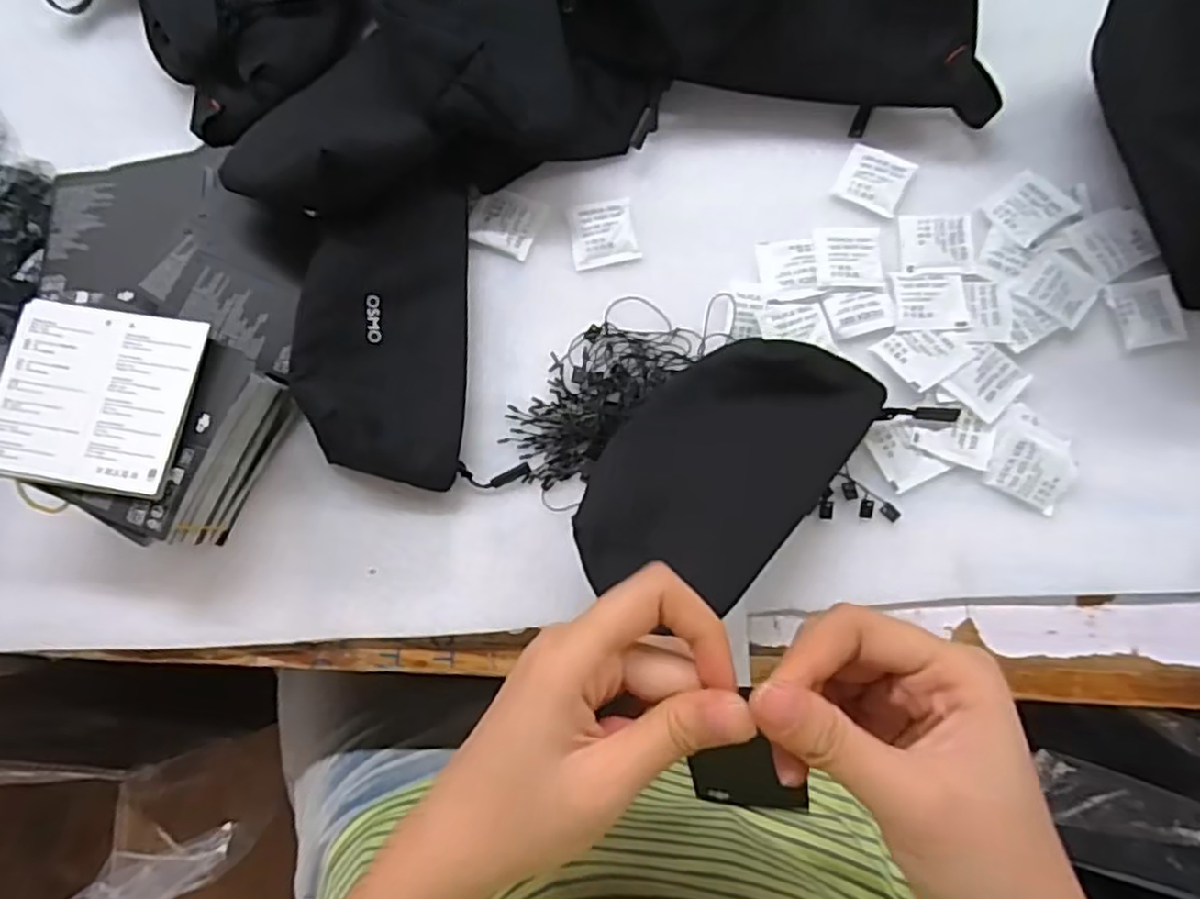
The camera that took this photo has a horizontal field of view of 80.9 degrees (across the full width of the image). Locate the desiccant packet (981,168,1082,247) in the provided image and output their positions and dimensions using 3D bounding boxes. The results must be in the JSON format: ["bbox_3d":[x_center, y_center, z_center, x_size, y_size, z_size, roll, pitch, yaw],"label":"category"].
[{"bbox_3d":[0.252,-0.141,0.412,0.038,0.007,0.037,-41,83,-2],"label":"desiccant packet"}]

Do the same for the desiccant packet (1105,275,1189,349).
[{"bbox_3d":[0.311,-0.078,0.400,0.037,0.009,0.039,-11,83,2],"label":"desiccant packet"}]

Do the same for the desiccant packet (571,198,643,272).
[{"bbox_3d":[0.003,-0.133,0.430,0.039,0.004,0.042,-10,83,2],"label":"desiccant packet"}]

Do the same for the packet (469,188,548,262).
[{"bbox_3d":[-0.060,-0.142,0.436,0.045,0.008,0.039,22,85,5],"label":"packet"}]

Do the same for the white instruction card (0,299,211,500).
[{"bbox_3d":[-0.257,-0.028,0.357,0.101,0.009,0.093,8,77,5],"label":"white instruction card"}]

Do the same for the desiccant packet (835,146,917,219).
[{"bbox_3d":[0.167,-0.164,0.427,0.039,0.007,0.040,28,86,6],"label":"desiccant packet"}]

